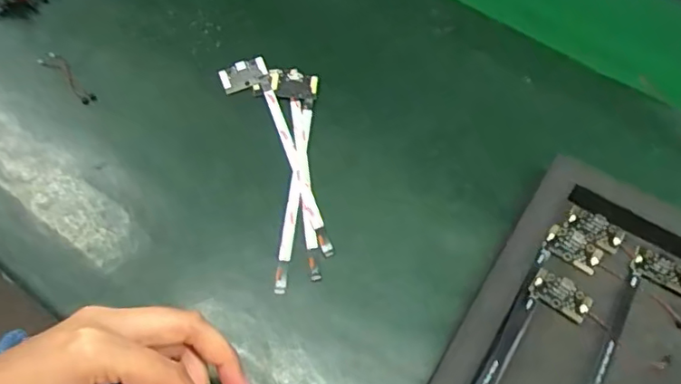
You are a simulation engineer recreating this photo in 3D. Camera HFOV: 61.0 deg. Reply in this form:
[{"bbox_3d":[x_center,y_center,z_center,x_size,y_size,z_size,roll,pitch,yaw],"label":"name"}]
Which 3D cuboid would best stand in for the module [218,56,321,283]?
[{"bbox_3d":[-0.043,-0.023,0.419,0.035,0.018,0.184,-20,64,-12],"label":"module"}]

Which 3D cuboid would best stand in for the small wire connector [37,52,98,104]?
[{"bbox_3d":[-0.210,-0.089,0.448,0.060,0.009,0.014,38,66,18],"label":"small wire connector"}]

